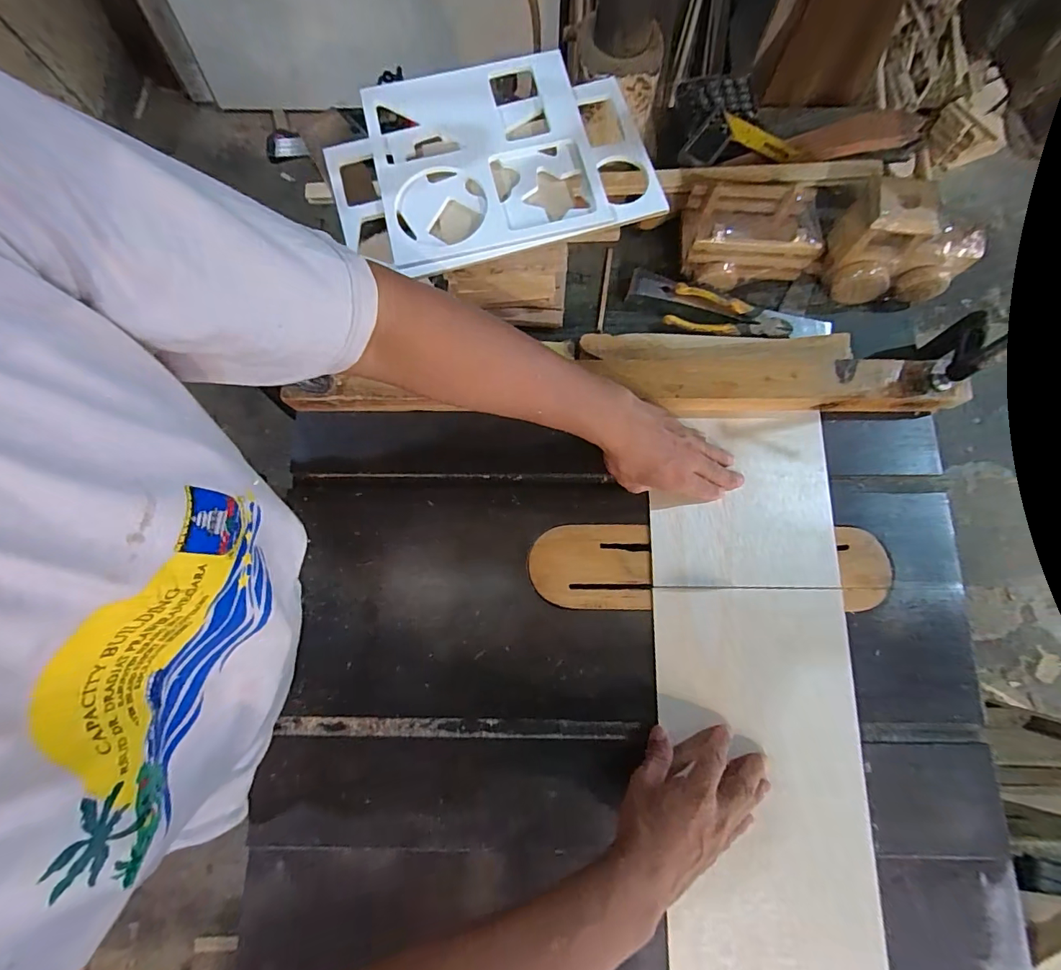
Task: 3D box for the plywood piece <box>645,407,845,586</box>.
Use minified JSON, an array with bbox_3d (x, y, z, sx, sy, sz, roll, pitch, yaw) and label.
[{"bbox_3d":[0.238,0.015,0.531,0.202,0.007,0.196,1,79,1],"label":"plywood piece"}]

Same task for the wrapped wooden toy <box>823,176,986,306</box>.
[{"bbox_3d":[0.417,-0.263,0.521,0.144,0.090,0.071,15,79,3],"label":"wrapped wooden toy"}]

